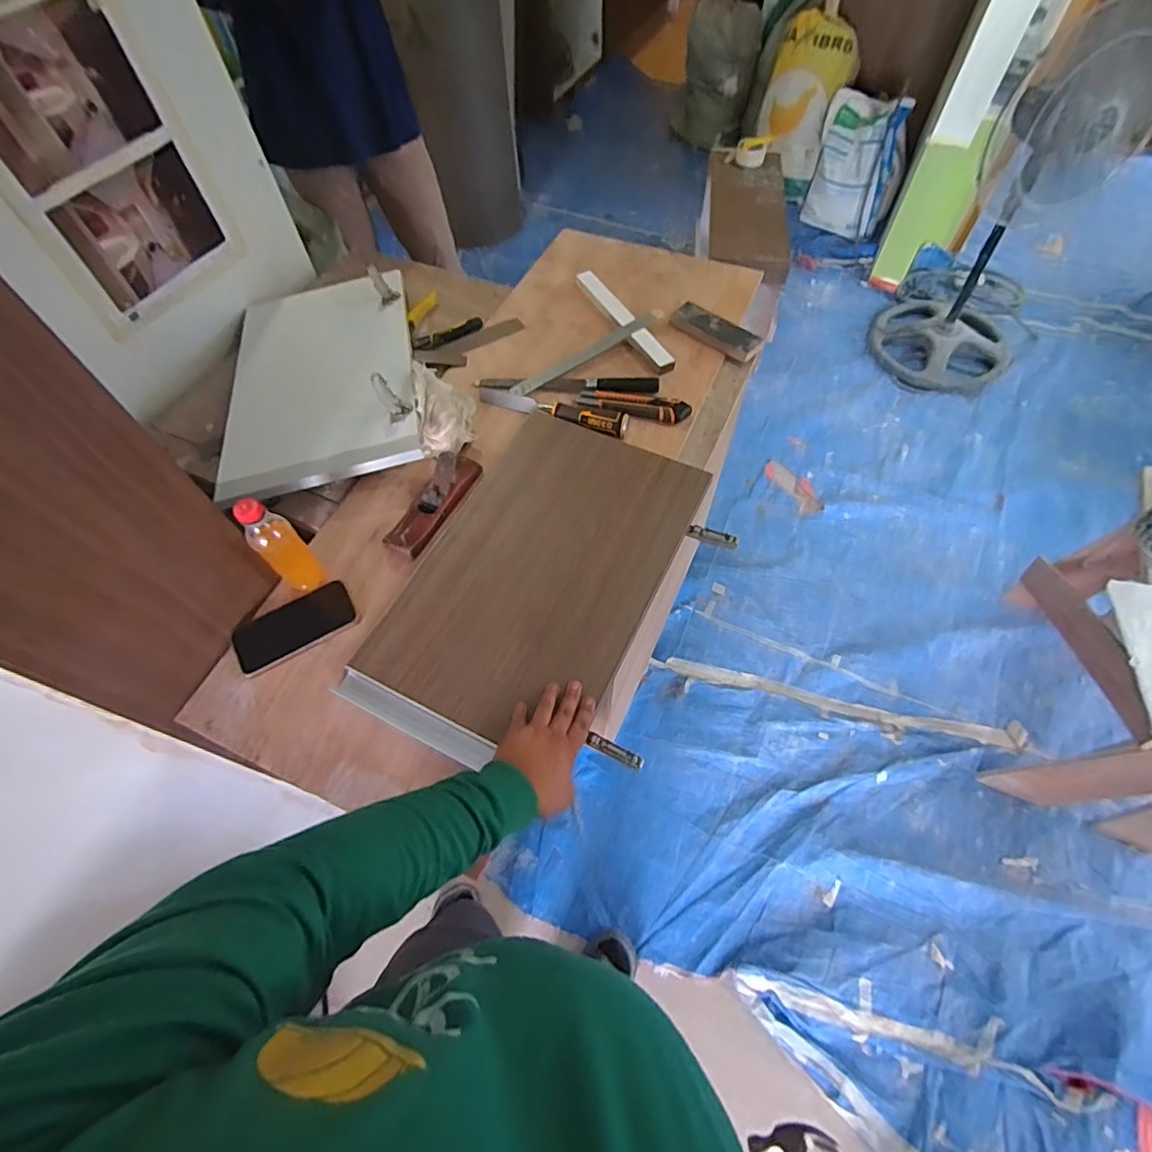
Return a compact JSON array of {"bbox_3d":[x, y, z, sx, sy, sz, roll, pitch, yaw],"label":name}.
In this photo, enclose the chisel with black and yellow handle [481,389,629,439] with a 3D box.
[{"bbox_3d":[-0.042,-0.291,0.968,0.271,0.030,0.037,19,63,13],"label":"chisel with black and yellow handle"}]

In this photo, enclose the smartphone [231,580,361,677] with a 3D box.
[{"bbox_3d":[-0.395,0.074,0.792,0.164,0.010,0.083,-34,72,-11],"label":"smartphone"}]

